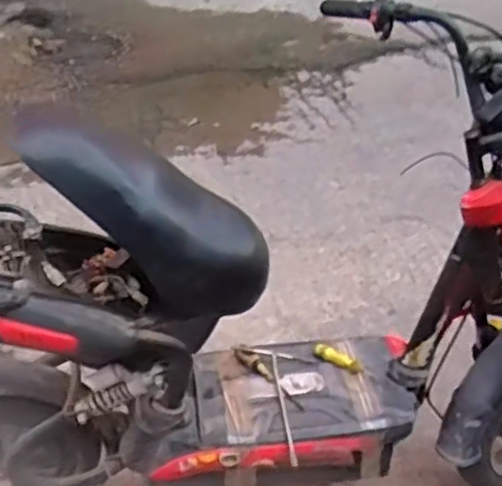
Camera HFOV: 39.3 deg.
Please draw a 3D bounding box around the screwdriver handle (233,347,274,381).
[{"bbox_3d":[0.004,0.256,1.498,0.039,0.021,0.106,-24,45,-31],"label":"screwdriver handle"}]

